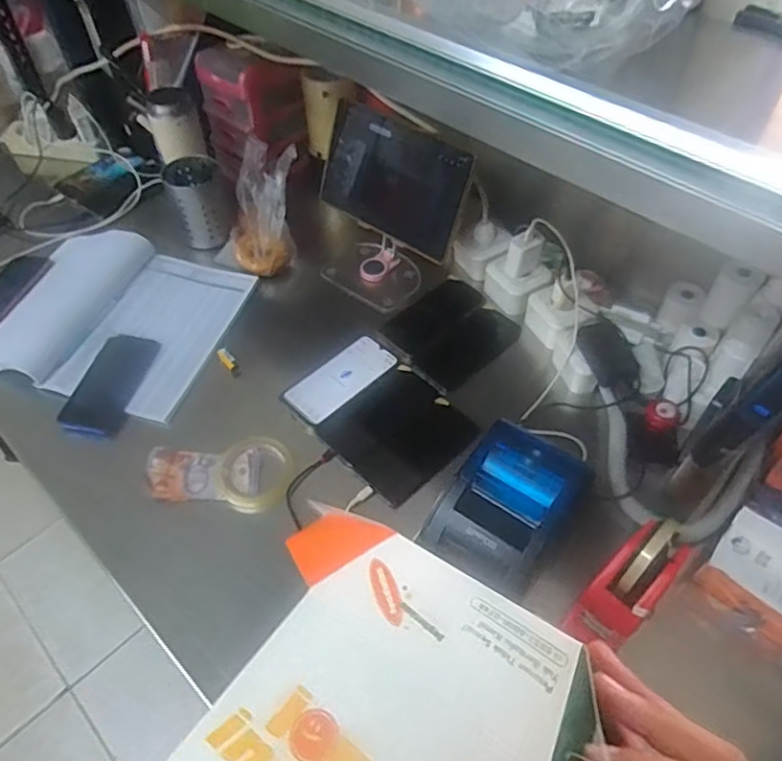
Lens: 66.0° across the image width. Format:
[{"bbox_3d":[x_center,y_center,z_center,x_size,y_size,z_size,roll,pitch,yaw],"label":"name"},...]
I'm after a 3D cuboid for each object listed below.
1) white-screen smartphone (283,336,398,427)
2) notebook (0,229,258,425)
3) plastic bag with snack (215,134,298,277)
[{"bbox_3d":[-0.070,-0.003,0.853,0.079,0.010,0.162,38,62,26],"label":"white-screen smartphone"},{"bbox_3d":[-0.424,-0.101,0.920,0.350,0.030,0.295,15,54,11],"label":"notebook"},{"bbox_3d":[-0.222,-0.284,0.994,0.124,0.127,0.188,1,53,1],"label":"plastic bag with snack"}]

